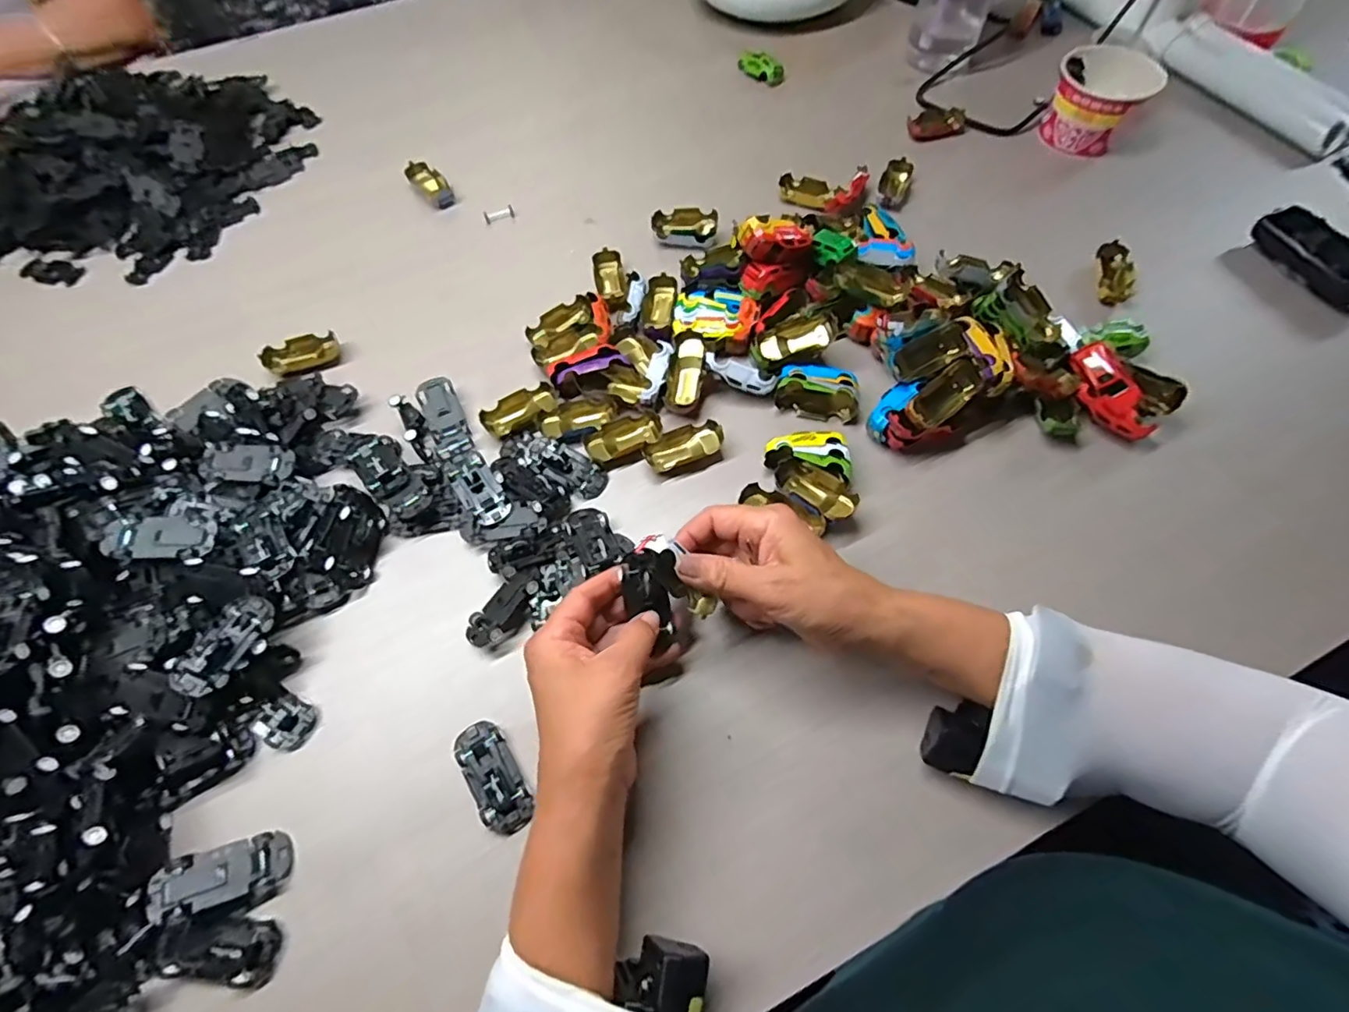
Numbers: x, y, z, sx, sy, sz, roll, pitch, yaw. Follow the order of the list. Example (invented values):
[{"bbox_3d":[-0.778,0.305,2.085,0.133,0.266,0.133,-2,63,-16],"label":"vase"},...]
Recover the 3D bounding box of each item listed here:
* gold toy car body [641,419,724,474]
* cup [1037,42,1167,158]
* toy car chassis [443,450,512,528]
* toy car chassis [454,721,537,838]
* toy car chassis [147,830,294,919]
[{"bbox_3d":[0.008,-0.048,0.454,0.063,0.015,0.029,-24,64,-9],"label":"gold toy car body"},{"bbox_3d":[0.446,-0.428,0.606,0.094,0.069,0.083,28,68,16],"label":"cup"},{"bbox_3d":[-0.149,-0.013,0.436,0.030,0.009,0.062,-33,78,-13],"label":"toy car chassis"},{"bbox_3d":[-0.113,0.167,0.355,0.030,0.012,0.068,-32,66,-13],"label":"toy car chassis"},{"bbox_3d":[-0.259,0.211,0.328,0.065,0.009,0.031,-4,60,-25],"label":"toy car chassis"}]

